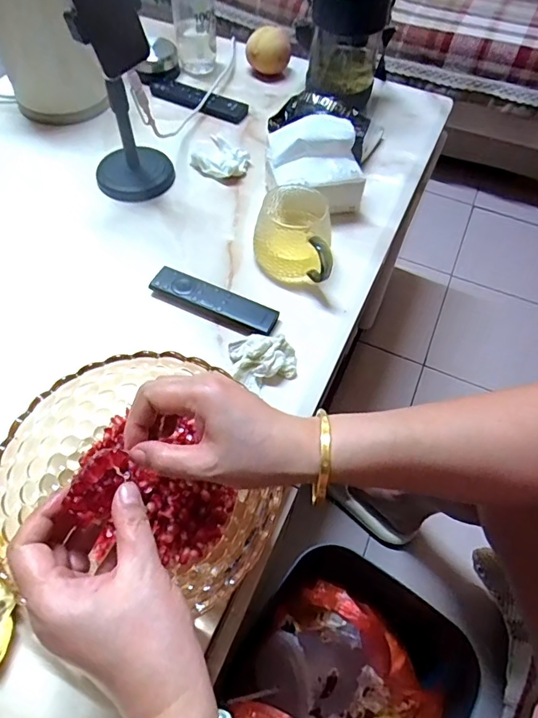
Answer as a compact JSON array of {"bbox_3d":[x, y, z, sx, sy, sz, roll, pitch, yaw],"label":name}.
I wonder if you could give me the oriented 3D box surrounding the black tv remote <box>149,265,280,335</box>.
[{"bbox_3d":[-0.067,-0.070,0.564,0.156,0.019,0.032,21,59,11],"label":"black tv remote"}]

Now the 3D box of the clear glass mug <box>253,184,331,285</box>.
[{"bbox_3d":[0.029,-0.155,0.586,0.090,0.074,0.117,4,56,0],"label":"clear glass mug"}]

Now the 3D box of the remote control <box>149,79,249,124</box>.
[{"bbox_3d":[-0.115,-0.436,0.790,0.171,0.014,0.050,23,58,13],"label":"remote control"}]

